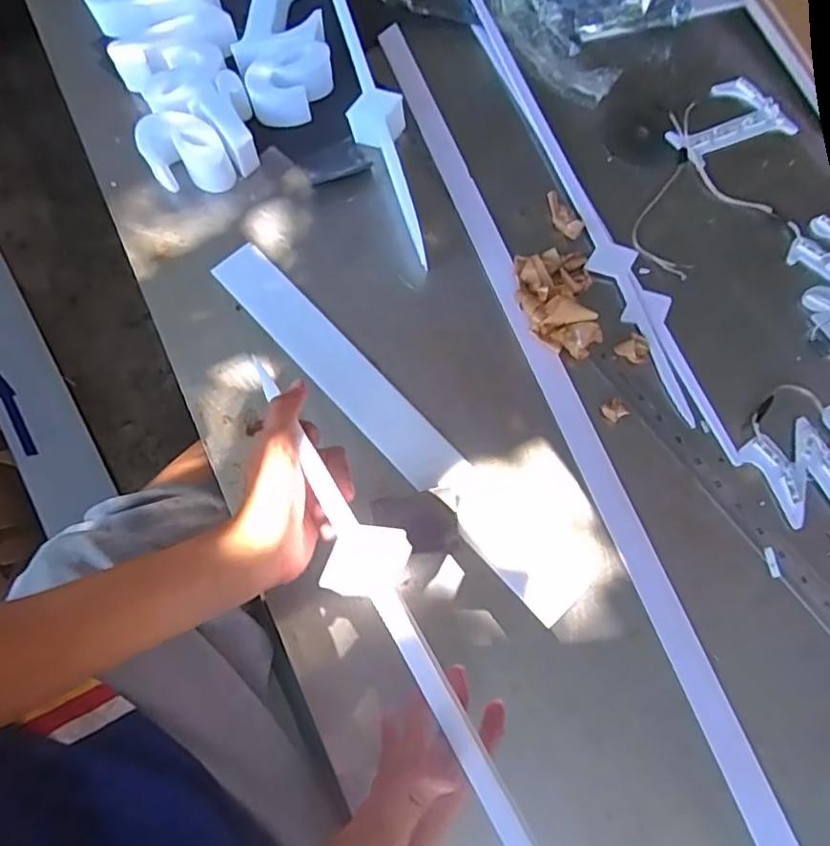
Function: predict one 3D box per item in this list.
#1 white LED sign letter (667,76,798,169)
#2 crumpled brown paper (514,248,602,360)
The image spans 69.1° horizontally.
[{"bbox_3d":[0.330,-0.321,0.643,0.131,0.008,0.080,-25,75,-7],"label":"white LED sign letter"},{"bbox_3d":[0.133,-0.118,0.552,0.073,0.050,0.111,-2,73,-1],"label":"crumpled brown paper"}]

